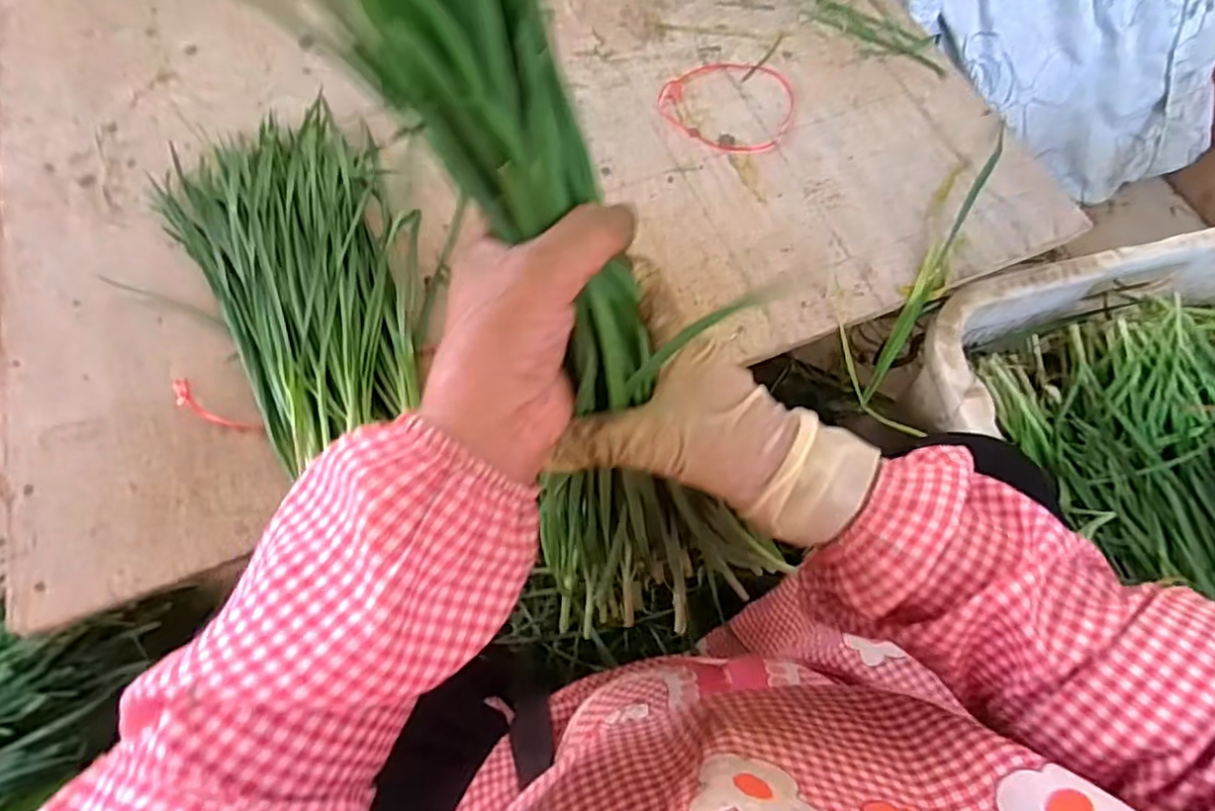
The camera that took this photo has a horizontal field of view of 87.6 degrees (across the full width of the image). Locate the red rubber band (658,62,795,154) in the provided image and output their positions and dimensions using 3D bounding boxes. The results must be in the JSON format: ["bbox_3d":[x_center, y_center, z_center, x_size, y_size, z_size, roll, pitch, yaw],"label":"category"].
[{"bbox_3d":[0.121,-0.300,0.627,0.131,0.004,0.115,35,73,16],"label":"red rubber band"}]

